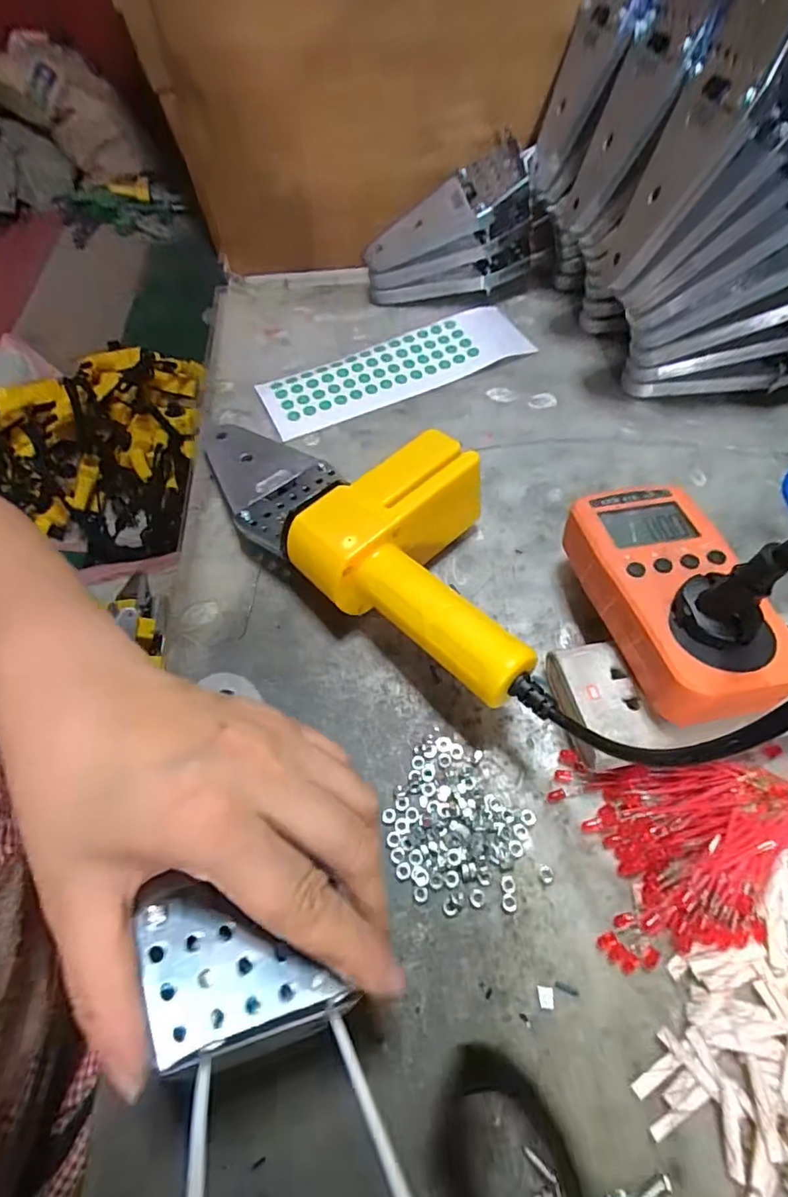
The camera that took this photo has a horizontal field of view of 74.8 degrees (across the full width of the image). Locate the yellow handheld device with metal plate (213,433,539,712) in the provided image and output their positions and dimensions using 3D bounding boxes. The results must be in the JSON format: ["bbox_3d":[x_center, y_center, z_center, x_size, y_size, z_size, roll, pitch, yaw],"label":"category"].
[{"bbox_3d":[-0.014,-0.047,0.308,0.255,0.058,0.112,34,67,20],"label":"yellow handheld device with metal plate"}]

